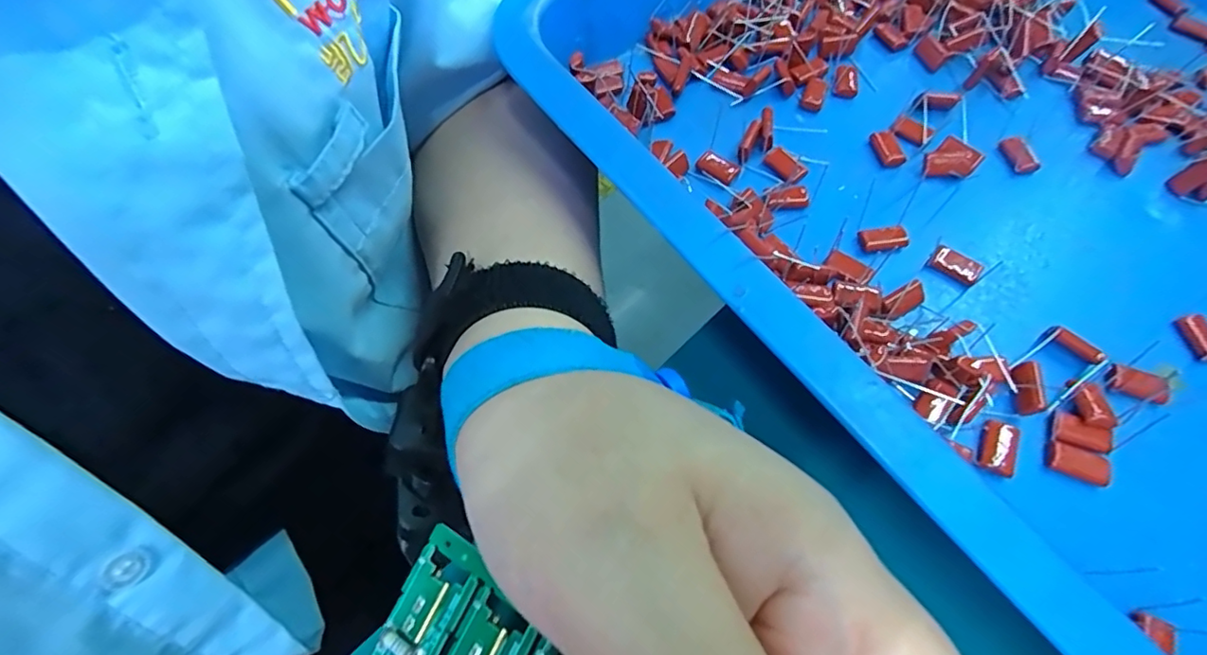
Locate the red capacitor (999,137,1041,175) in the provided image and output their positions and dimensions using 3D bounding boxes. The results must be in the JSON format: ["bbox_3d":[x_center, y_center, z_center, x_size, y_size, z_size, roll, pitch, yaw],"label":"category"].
[{"bbox_3d":[0.160,-0.066,0.217,0.008,0.006,0.015,-9,64,-9],"label":"red capacitor"}]

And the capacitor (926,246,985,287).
[{"bbox_3d":[0.122,-0.021,0.196,0.016,0.005,0.007,34,65,12],"label":"capacitor"}]

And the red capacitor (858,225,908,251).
[{"bbox_3d":[0.100,-0.032,0.202,0.015,0.004,0.009,-5,63,-7],"label":"red capacitor"}]

